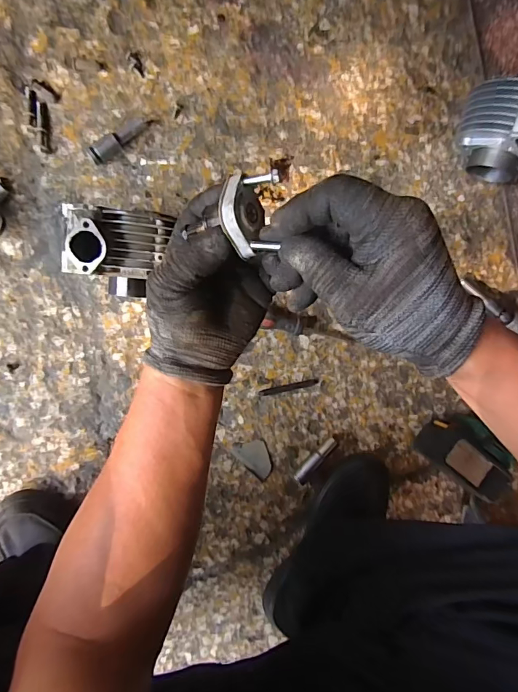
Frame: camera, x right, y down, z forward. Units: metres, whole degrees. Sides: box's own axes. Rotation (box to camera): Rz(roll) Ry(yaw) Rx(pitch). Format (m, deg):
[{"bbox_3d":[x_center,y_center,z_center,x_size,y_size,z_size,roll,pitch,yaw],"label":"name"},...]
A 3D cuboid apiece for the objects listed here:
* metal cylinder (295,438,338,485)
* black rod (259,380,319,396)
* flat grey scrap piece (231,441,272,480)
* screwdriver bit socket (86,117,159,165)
[{"bbox_3d":[0.077,0.156,0.582,0.015,0.020,0.075,43,89,-8],"label":"metal cylinder"},{"bbox_3d":[0.042,0.057,0.580,0.082,0.004,0.010,-12,96,-6],"label":"black rod"},{"bbox_3d":[-0.003,0.153,0.577,0.037,0.004,0.057,-41,98,-2],"label":"flat grey scrap piece"},{"bbox_3d":[-0.166,-0.254,0.513,0.089,0.023,0.019,-37,98,-3],"label":"screwdriver bit socket"}]

